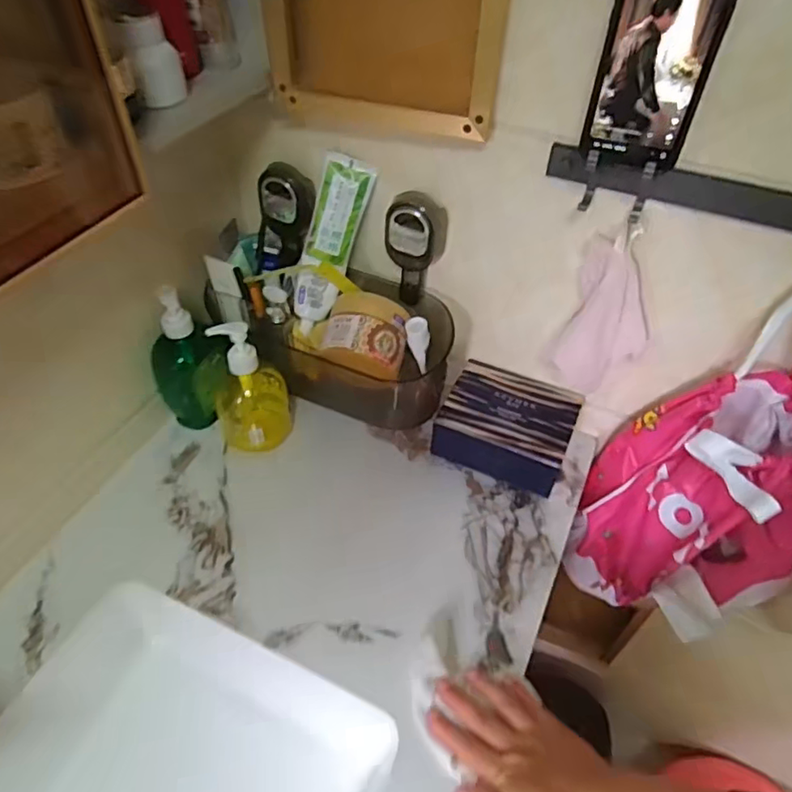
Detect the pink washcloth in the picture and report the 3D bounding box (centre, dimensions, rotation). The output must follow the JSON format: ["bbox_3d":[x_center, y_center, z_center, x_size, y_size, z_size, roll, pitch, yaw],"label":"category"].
[{"bbox_3d":[0.216,-0.080,0.587,0.081,0.169,0.034,9,48,7],"label":"pink washcloth"}]

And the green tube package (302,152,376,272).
[{"bbox_3d":[-0.062,-0.202,0.649,0.053,0.120,0.012,11,27,-14],"label":"green tube package"}]

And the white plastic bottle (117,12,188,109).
[{"bbox_3d":[-0.194,-0.270,0.473,0.039,0.061,0.041,-14,49,-14],"label":"white plastic bottle"}]

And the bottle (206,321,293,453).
[{"bbox_3d":[-0.168,-0.012,0.680,0.085,0.173,0.072,-13,47,-15],"label":"bottle"}]

